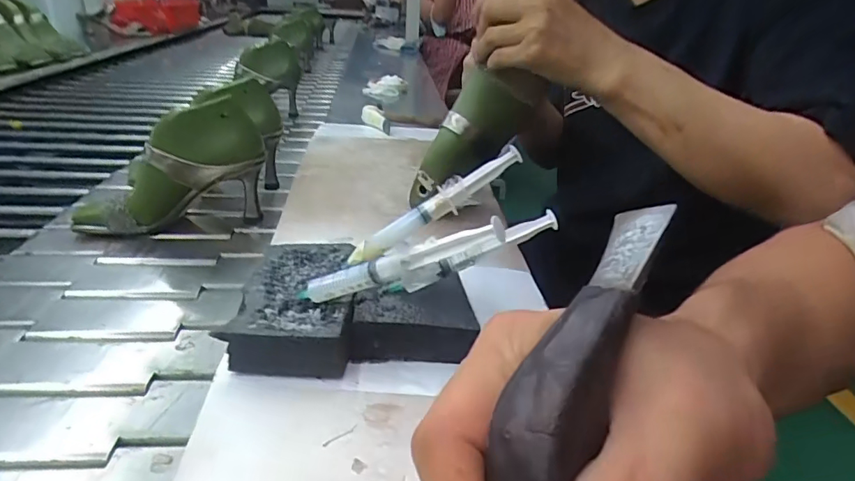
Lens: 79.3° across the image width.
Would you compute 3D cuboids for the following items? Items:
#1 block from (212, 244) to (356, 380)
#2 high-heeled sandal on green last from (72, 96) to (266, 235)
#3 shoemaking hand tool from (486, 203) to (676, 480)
[{"bbox_3d":[-0.093,0.046,0.386,0.079,0.037,0.122,4,27,-2],"label":"block"},{"bbox_3d":[-0.303,-0.084,0.615,0.202,0.157,0.072,-2,28,-12],"label":"high-heeled sandal on green last"},{"bbox_3d":[0.039,0.053,0.144,0.034,0.041,0.169,13,67,17],"label":"shoemaking hand tool"}]

